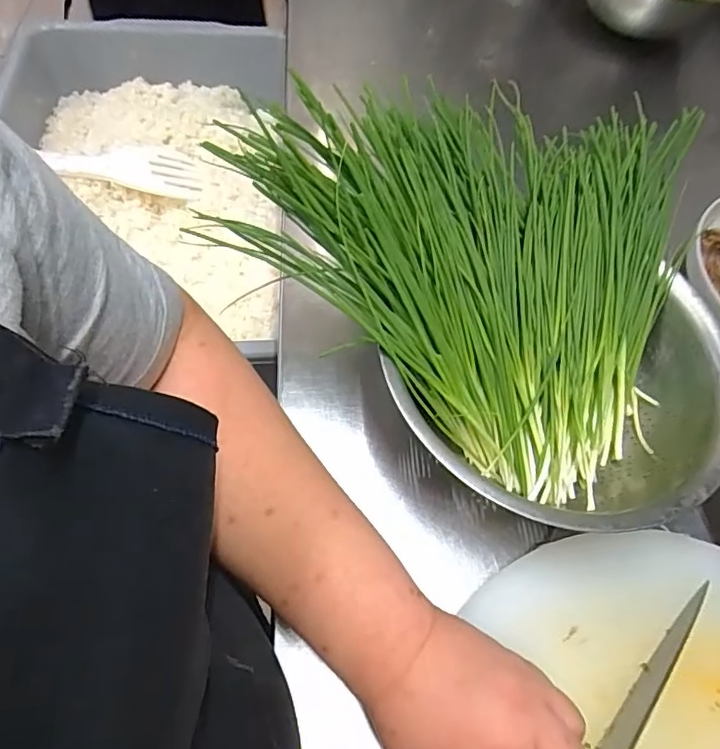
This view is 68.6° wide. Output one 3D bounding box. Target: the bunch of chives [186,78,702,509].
[{"bbox_3d":[0.107,-0.110,0.405,0.312,0.167,0.298,31,63,13],"label":"bunch of chives"}]

